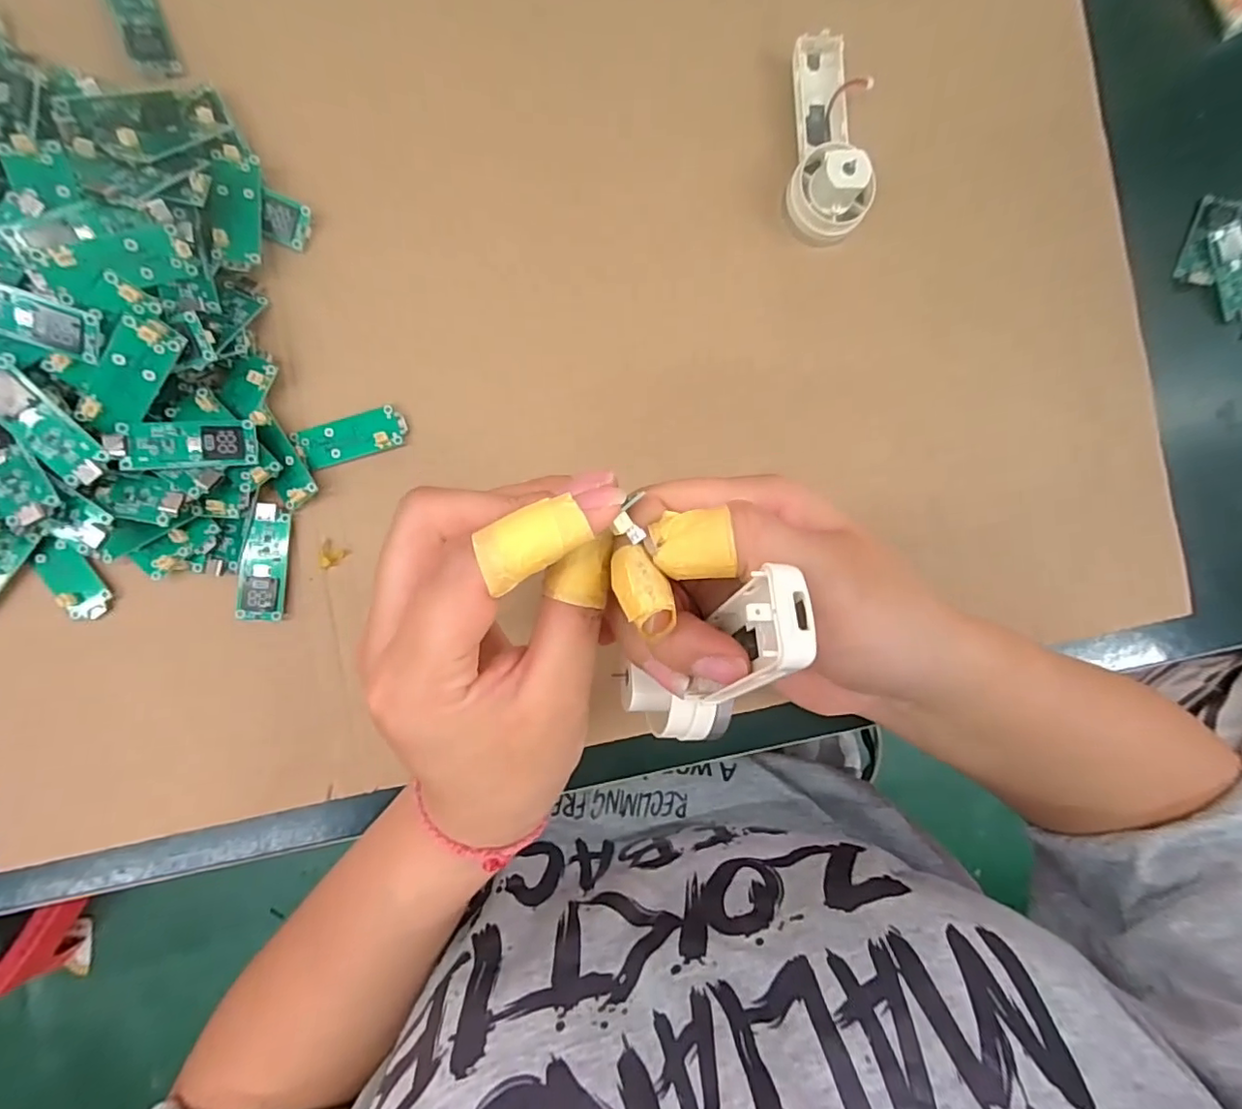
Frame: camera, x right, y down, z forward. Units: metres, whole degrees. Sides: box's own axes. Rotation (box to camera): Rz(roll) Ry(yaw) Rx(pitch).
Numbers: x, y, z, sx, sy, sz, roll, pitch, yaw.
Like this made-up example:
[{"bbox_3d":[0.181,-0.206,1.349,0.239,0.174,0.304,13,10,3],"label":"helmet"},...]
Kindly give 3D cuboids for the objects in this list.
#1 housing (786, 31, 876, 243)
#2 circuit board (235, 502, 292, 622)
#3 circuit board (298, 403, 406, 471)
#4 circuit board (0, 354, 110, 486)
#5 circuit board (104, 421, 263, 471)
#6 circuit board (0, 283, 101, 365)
[{"bbox_3d":[0.101,-0.204,0.274,0.038,0.028,0.093,-2,90,-6],"label":"housing"},{"bbox_3d":[-0.158,0.004,0.253,0.019,0.006,0.051,3,89,-6],"label":"circuit board"},{"bbox_3d":[-0.123,-0.054,0.261,0.046,0.007,0.021,-20,92,-6],"label":"circuit board"},{"bbox_3d":[-0.220,-0.050,0.216,0.017,0.004,0.051,-41,104,-13],"label":"circuit board"},{"bbox_3d":[-0.180,-0.045,0.234,0.050,0.005,0.020,-6,90,-18],"label":"circuit board"},{"bbox_3d":[-0.223,-0.089,0.208,0.054,0.007,0.020,15,113,-17],"label":"circuit board"}]

